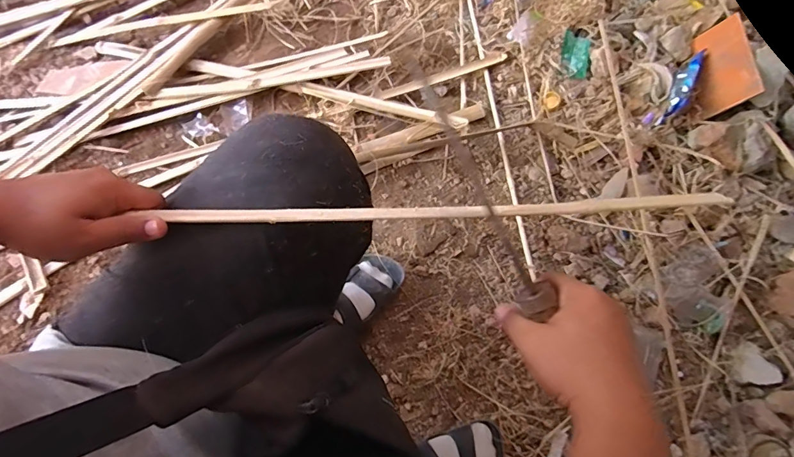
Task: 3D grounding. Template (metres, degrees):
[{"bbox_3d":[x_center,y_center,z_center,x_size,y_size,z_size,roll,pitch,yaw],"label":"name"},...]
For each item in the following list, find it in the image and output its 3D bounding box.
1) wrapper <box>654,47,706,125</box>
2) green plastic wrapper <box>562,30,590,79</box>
[{"bbox_3d":[0.578,-0.287,0.857,0.028,0.064,0.190,29,70,10],"label":"wrapper"},{"bbox_3d":[0.389,-0.378,0.921,0.059,0.016,0.110,4,72,3],"label":"green plastic wrapper"}]

